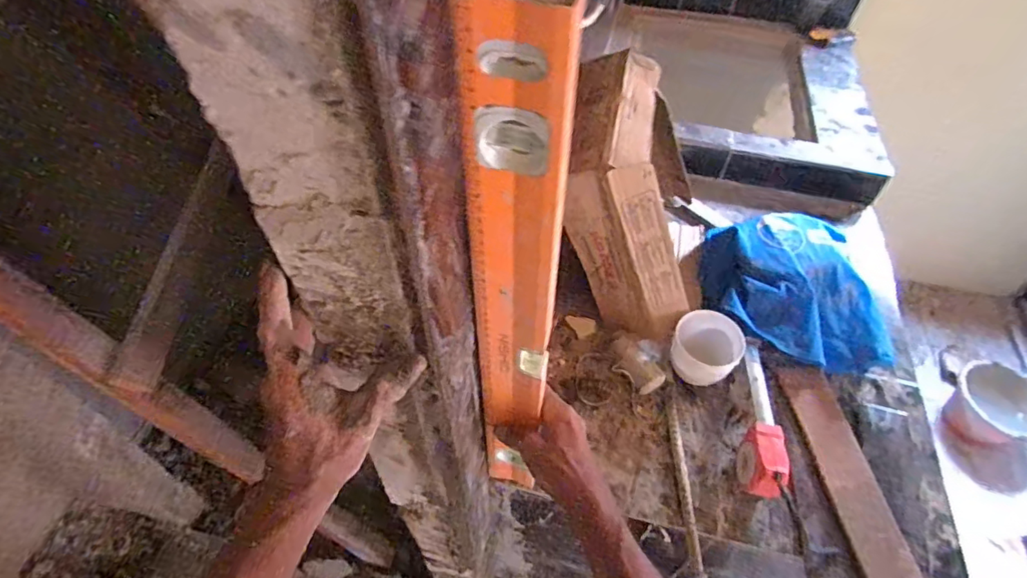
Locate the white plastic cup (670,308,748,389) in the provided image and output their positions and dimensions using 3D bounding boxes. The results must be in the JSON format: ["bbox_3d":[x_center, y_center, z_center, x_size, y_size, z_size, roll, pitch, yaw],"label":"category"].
[{"bbox_3d":[0.283,0.086,0.778,0.091,0.065,0.109,23,53,17],"label":"white plastic cup"}]

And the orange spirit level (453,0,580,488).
[{"bbox_3d":[0.000,0.037,0.438,0.062,0.523,0.030,8,50,5],"label":"orange spirit level"}]

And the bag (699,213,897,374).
[{"bbox_3d":[0.437,0.002,0.831,0.239,0.090,0.266,-2,50,-3],"label":"bag"}]

